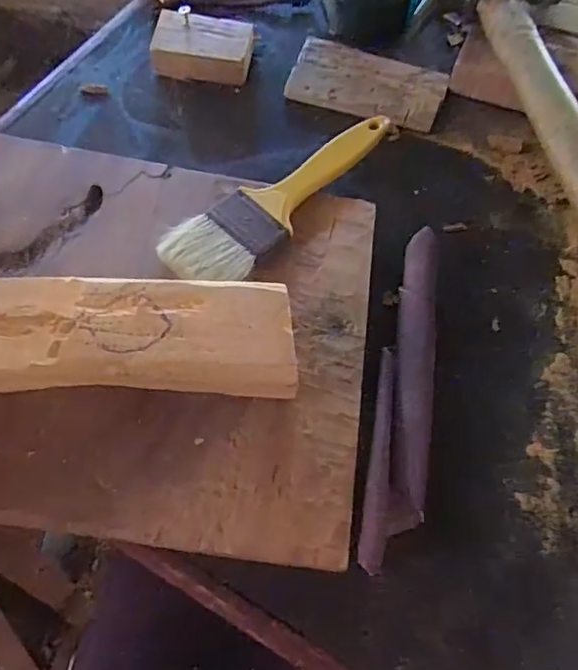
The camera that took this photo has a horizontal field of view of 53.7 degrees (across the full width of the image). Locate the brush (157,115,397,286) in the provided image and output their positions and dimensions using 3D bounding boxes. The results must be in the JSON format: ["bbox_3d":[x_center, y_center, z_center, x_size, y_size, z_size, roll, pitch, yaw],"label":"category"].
[{"bbox_3d":[-0.004,-0.089,0.346,0.049,0.010,0.167,39,69,16],"label":"brush"}]

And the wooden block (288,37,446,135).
[{"bbox_3d":[0.057,-0.185,0.427,0.112,0.012,0.065,21,65,8],"label":"wooden block"}]

